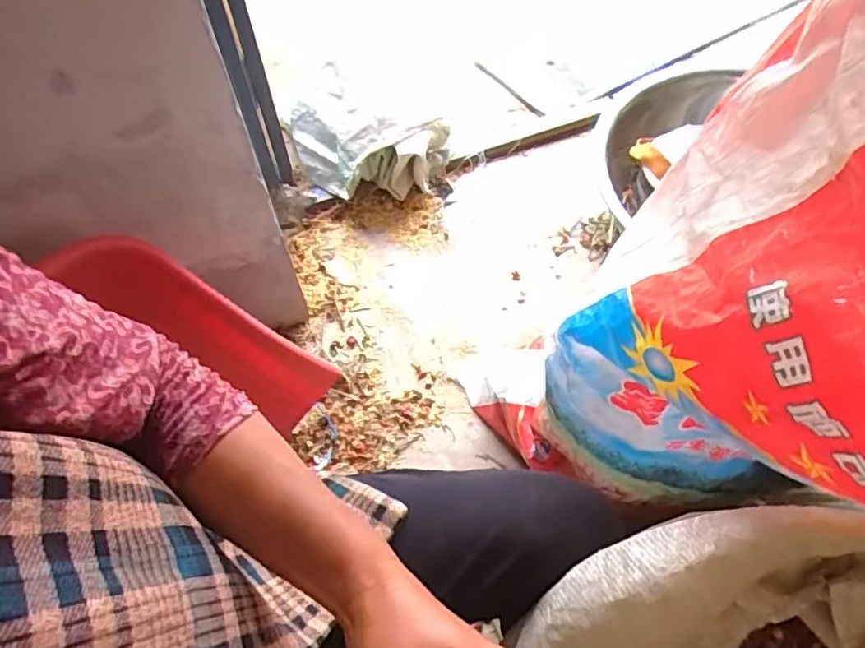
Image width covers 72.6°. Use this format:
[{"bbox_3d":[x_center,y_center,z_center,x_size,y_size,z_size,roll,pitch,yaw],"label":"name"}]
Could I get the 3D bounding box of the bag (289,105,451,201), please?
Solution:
[{"bbox_3d":[-0.131,-0.372,1.297,0.346,0.189,0.168,-5,57,-2],"label":"bag"}]

